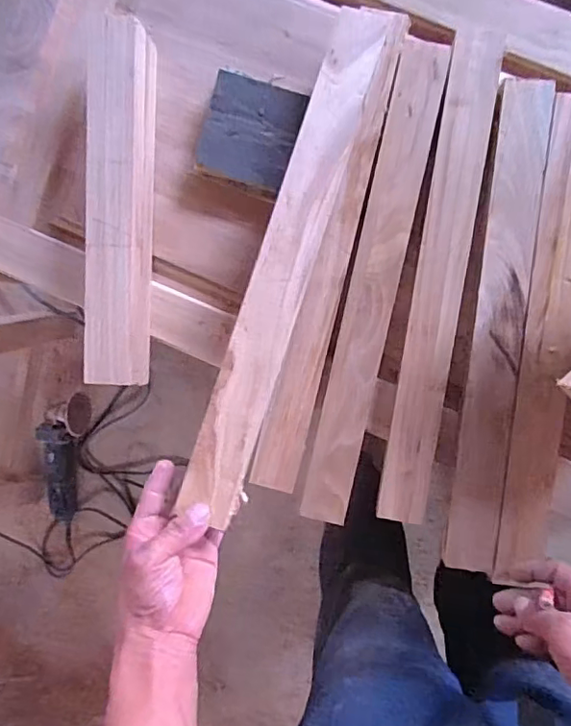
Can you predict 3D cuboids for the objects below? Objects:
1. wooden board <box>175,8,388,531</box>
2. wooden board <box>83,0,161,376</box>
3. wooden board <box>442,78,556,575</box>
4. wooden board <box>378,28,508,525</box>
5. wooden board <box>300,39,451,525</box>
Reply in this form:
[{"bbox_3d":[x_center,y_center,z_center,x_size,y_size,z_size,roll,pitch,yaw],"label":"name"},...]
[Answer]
[{"bbox_3d":[0.001,-0.094,0.479,0.051,0.015,0.462,17,87,3],"label":"wooden board"},{"bbox_3d":[-0.166,-0.153,0.541,0.055,0.062,0.348,3,96,5],"label":"wooden board"},{"bbox_3d":[0.208,-0.027,0.523,0.053,0.012,0.466,5,96,5],"label":"wooden board"},{"bbox_3d":[0.151,-0.075,0.522,0.048,0.013,0.469,8,96,4],"label":"wooden board"},{"bbox_3d":[0.087,-0.072,0.530,0.051,0.014,0.467,12,96,4],"label":"wooden board"}]

